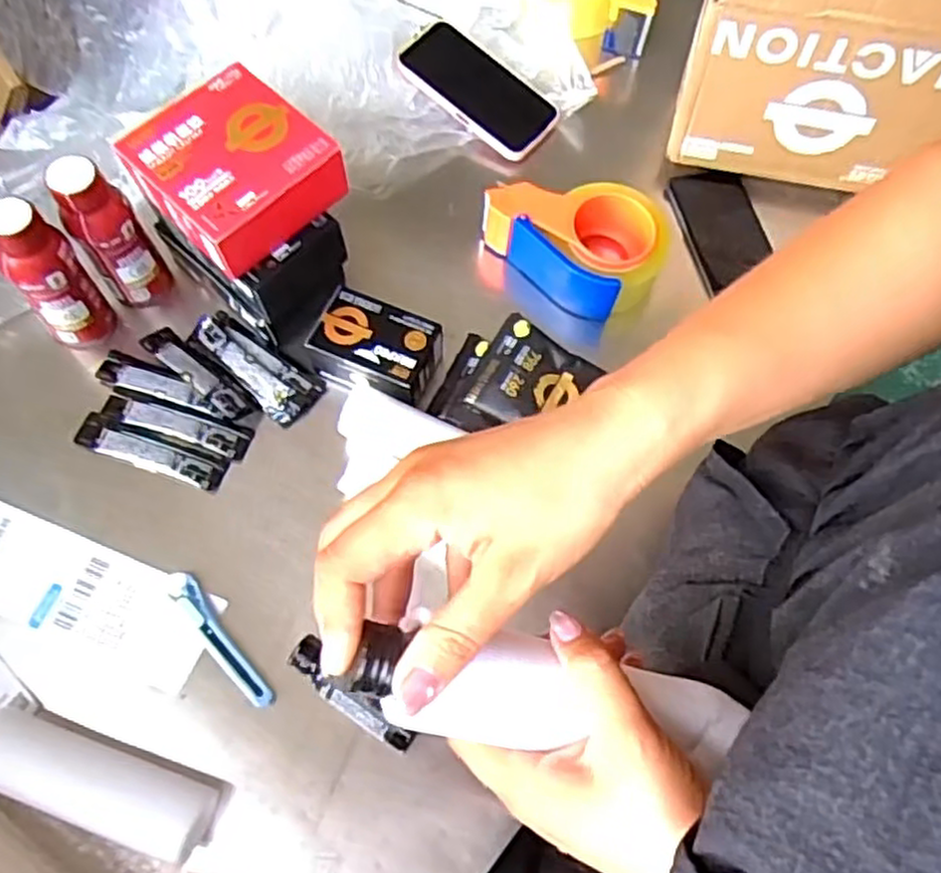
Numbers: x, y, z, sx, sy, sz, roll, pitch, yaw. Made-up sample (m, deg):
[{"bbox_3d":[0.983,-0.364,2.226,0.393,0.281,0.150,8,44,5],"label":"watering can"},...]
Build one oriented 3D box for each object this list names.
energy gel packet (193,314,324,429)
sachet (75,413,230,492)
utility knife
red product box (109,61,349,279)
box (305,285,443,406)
[{"bbox_3d":[-0.193,-0.064,0.662,0.128,0.010,0.047,37,71,13],"label":"energy gel packet"},{"bbox_3d":[-0.270,0.011,0.631,0.130,0.006,0.031,18,68,6],"label":"sachet"},{"bbox_3d":[-0.194,0.156,0.575,0.021,0.009,0.125,-36,73,-15],"label":"utility knife"},{"bbox_3d":[-0.188,-0.208,0.583,0.143,0.052,0.125,39,72,13],"label":"red product box"},{"bbox_3d":[-0.081,-0.072,0.648,0.105,0.058,0.068,24,69,8],"label":"box"}]

